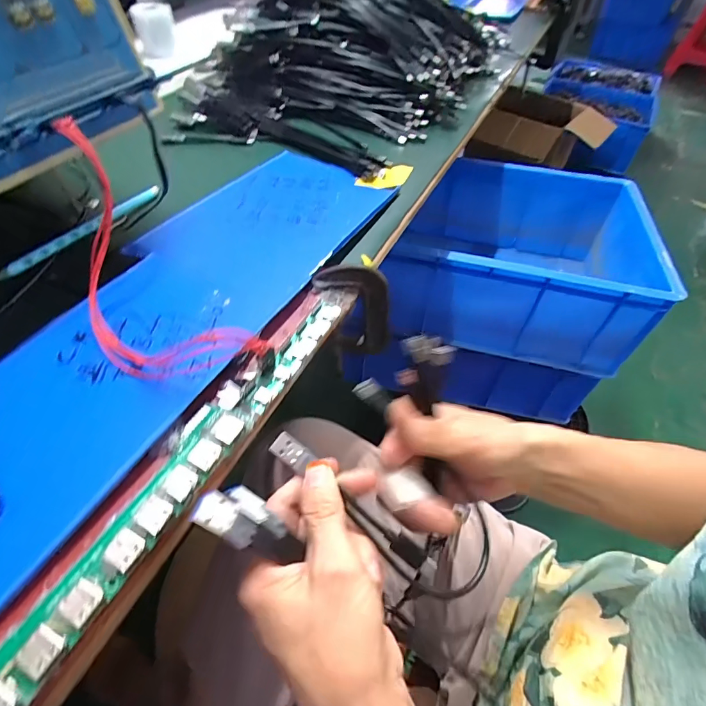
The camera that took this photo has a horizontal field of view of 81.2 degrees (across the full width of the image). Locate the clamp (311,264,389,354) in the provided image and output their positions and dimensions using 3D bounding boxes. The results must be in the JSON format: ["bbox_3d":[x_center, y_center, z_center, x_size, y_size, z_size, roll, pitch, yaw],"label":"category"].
[{"bbox_3d":[0.000,-0.033,0.331,0.060,0.083,0.013,10,51,5],"label":"clamp"}]

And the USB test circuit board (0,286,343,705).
[{"bbox_3d":[-0.093,0.061,0.220,0.034,0.013,0.312,24,54,16],"label":"USB test circuit board"}]

